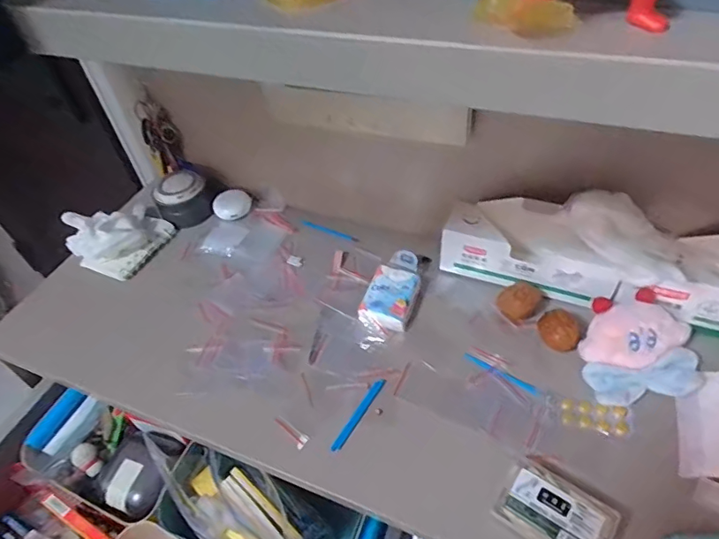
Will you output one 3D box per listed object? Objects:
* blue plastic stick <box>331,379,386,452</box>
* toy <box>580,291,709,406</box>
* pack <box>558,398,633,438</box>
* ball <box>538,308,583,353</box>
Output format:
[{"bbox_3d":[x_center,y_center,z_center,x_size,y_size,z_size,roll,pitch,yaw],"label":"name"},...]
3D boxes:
[{"bbox_3d":[0.000,0.129,0.453,0.009,0.004,0.079,23,54,25],"label":"blue plastic stick"},{"bbox_3d":[0.247,0.070,0.447,0.093,0.043,0.089,-3,48,3],"label":"toy"},{"bbox_3d":[0.202,0.126,0.428,0.058,0.004,0.029,10,50,15],"label":"pack"},{"bbox_3d":[0.189,0.061,0.475,0.037,0.035,0.031,14,51,18],"label":"ball"}]

